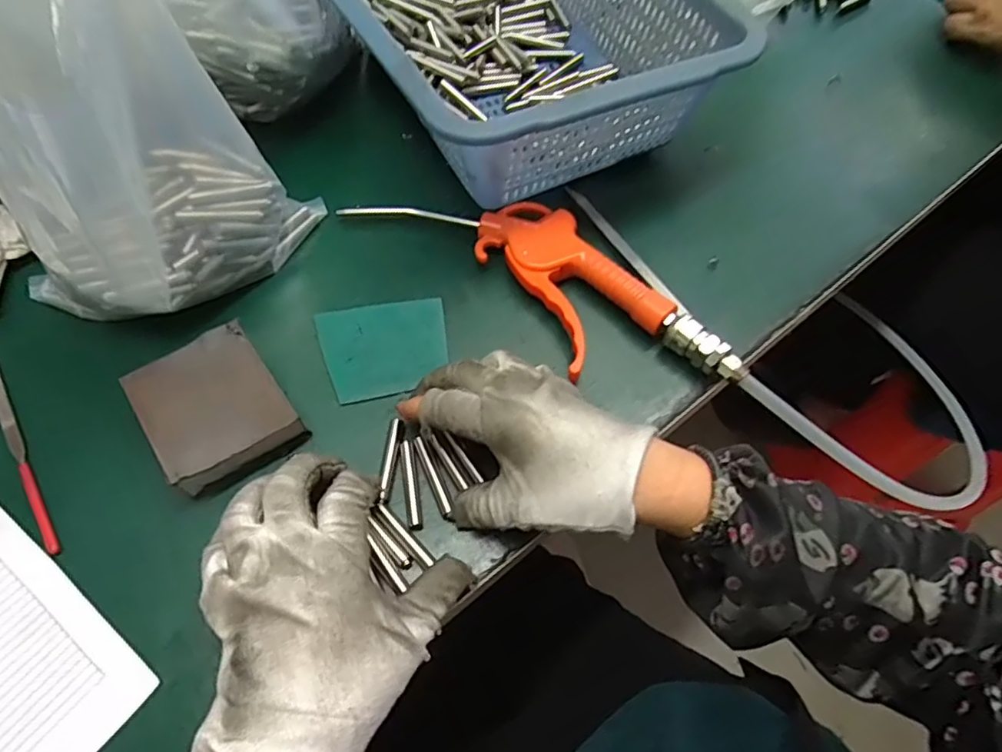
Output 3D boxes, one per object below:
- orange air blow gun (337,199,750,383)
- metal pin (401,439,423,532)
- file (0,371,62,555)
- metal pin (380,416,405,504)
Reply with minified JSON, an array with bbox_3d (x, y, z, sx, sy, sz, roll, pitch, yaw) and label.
[{"bbox_3d":[0.028,-0.067,0.378,0.262,0.031,0.096,37,66,19],"label":"orange air blow gun"},{"bbox_3d":[-0.048,0.057,0.312,0.006,0.004,0.049,-9,60,-6],"label":"metal pin"},{"bbox_3d":[-0.270,0.033,0.322,0.008,0.005,0.154,-32,65,-18],"label":"file"},{"bbox_3d":[-0.060,0.045,0.320,0.007,0.005,0.046,6,59,3],"label":"metal pin"}]

